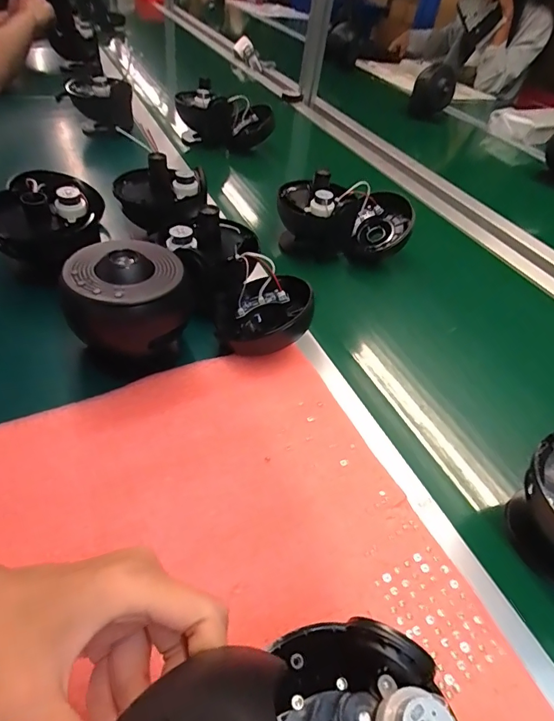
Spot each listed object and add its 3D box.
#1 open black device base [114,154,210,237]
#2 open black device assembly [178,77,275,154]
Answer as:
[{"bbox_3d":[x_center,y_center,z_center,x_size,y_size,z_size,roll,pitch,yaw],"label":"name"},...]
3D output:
[{"bbox_3d":[-0.155,-0.226,0.576,0.117,0.080,0.092,-1,46,-10],"label":"open black device base"},{"bbox_3d":[-0.101,-0.478,0.849,0.180,0.116,0.094,1,46,-10],"label":"open black device assembly"}]

